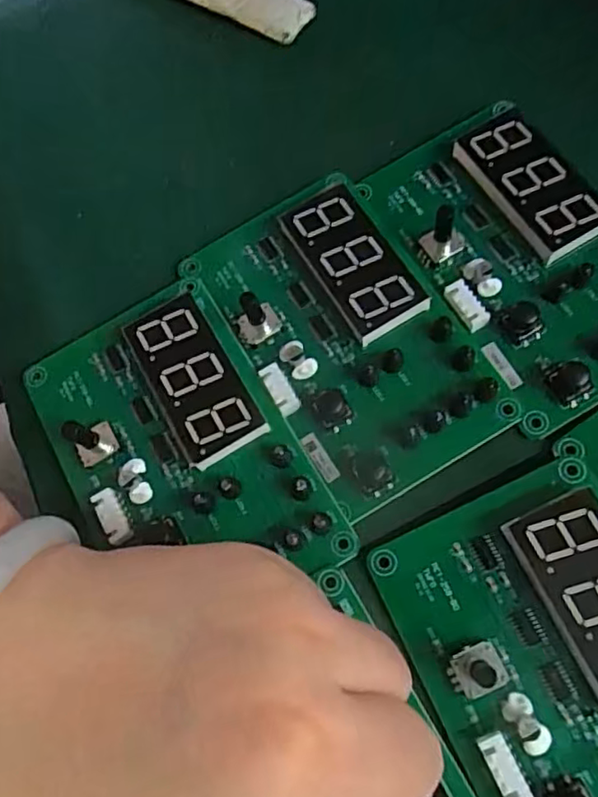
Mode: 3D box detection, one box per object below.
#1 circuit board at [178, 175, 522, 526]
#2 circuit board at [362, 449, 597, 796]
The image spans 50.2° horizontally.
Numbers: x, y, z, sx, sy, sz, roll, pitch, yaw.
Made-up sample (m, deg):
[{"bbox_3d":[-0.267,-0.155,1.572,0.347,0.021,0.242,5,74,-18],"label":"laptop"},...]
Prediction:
[{"bbox_3d":[0.014,-0.024,0.227,0.065,0.019,0.118,-31,69,-7],"label":"circuit board"},{"bbox_3d":[0.078,0.083,0.182,0.075,0.014,0.117,-27,71,5],"label":"circuit board"}]

